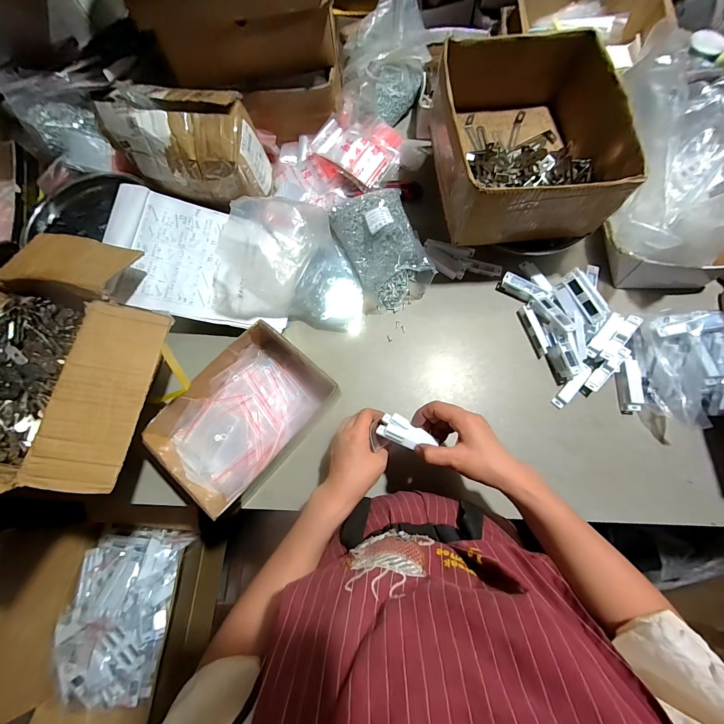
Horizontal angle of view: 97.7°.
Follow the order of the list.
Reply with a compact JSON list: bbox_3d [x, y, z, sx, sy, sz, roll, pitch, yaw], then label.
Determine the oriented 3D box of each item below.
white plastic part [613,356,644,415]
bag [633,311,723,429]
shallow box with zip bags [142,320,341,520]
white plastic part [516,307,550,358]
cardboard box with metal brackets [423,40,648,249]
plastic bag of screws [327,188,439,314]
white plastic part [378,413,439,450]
[{"bbox_3d":[0.440,0.041,0.520,0.024,0.026,0.088,2,86,2],"label":"white plastic part"},{"bbox_3d":[0.520,0.009,0.505,0.105,0.080,0.180,-3,73,1],"label":"bag"},{"bbox_3d":[-0.184,0.081,0.510,0.174,0.082,0.245,39,78,12],"label":"shallow box with zip bags"},{"bbox_3d":[0.309,-0.057,0.568,0.020,0.020,0.094,-16,74,-3],"label":"white plastic part"},{"bbox_3d":[0.260,-0.362,0.519,0.255,0.117,0.301,-3,73,1],"label":"cardboard box with metal brackets"},{"bbox_3d":[0.041,-0.217,0.587,0.142,0.085,0.218,-20,74,-4],"label":"plastic bag of screws"},{"bbox_3d":[0.059,0.101,0.435,0.074,0.018,0.042,29,36,16],"label":"white plastic part"}]

